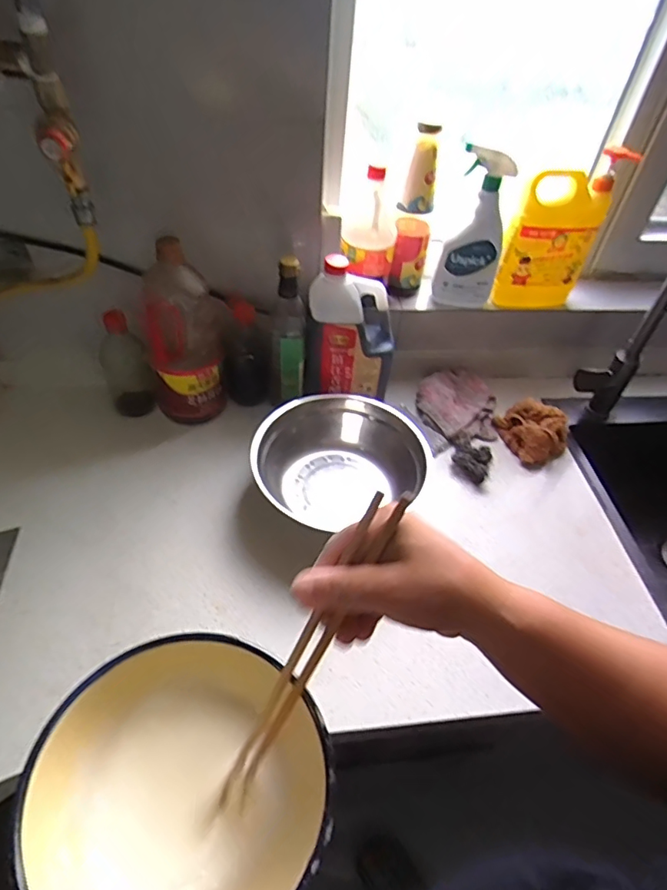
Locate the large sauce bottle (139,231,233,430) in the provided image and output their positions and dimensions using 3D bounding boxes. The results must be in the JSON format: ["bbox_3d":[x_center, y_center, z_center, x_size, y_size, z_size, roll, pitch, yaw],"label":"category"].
[{"bbox_3d":[-0.224,-0.162,0.815,0.122,0.297,0.091,-3,47,-9],"label":"large sauce bottle"}]

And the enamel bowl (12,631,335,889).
[{"bbox_3d":[-0.096,0.205,0.331,0.186,0.059,0.162,21,48,14],"label":"enamel bowl"}]

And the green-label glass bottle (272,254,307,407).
[{"bbox_3d":[-0.075,-0.181,0.857,0.057,0.248,0.066,0,47,-6],"label":"green-label glass bottle"}]

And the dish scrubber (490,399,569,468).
[{"bbox_3d":[0.349,-0.033,0.913,0.099,0.060,0.114,-18,52,-20],"label":"dish scrubber"}]

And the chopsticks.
[{"bbox_3d":[-0.015,0.133,0.336,0.020,0.238,0.019,29,9,20],"label":"chopsticks"}]

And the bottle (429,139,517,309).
[{"bbox_3d":[0.233,-0.346,0.864,0.100,0.246,0.048,19,49,11],"label":"bottle"}]

